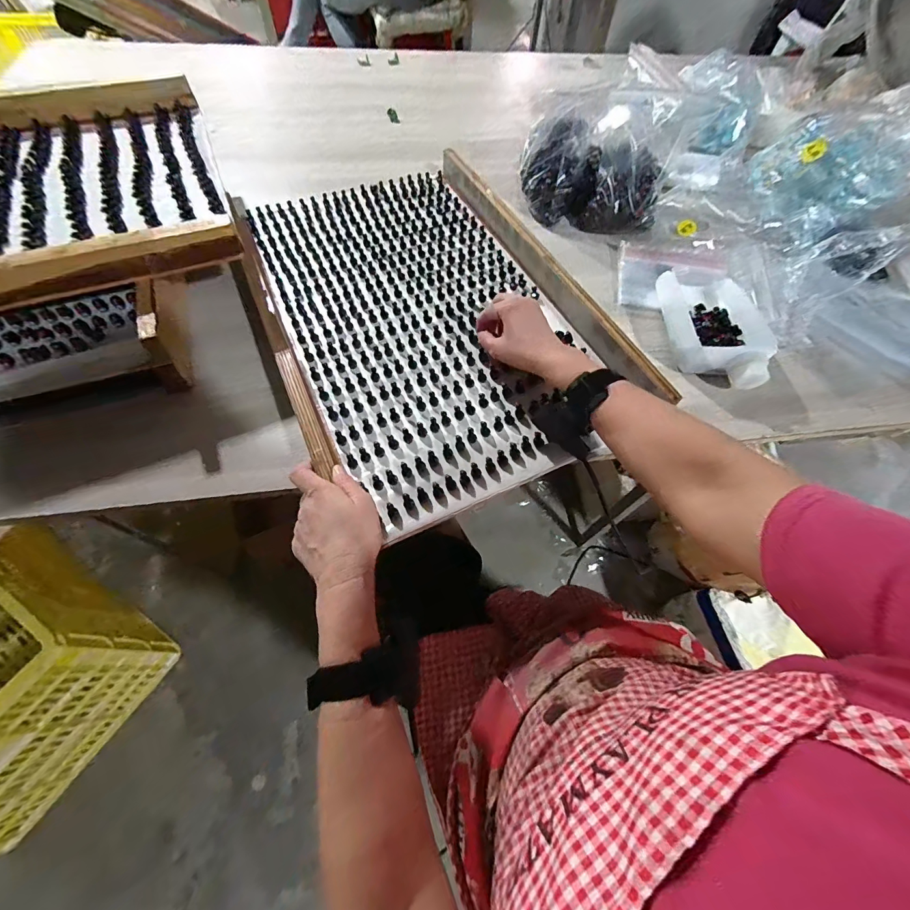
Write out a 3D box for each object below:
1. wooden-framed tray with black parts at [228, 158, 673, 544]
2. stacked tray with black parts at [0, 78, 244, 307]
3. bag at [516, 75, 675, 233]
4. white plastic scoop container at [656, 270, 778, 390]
[{"bbox_3d":[-0.037,-0.211,0.533,0.399,0.048,0.569,-20,66,-14],"label":"wooden-framed tray with black parts"},{"bbox_3d":[-0.578,-0.292,0.445,0.573,0.037,0.390,-20,66,-14],"label":"stacked tray with black parts"},{"bbox_3d":[0.223,-0.466,0.624,0.231,0.141,0.149,11,62,2],"label":"bag"},{"bbox_3d":[0.357,-0.185,0.540,0.130,0.049,0.212,6,62,-1],"label":"white plastic scoop container"}]

